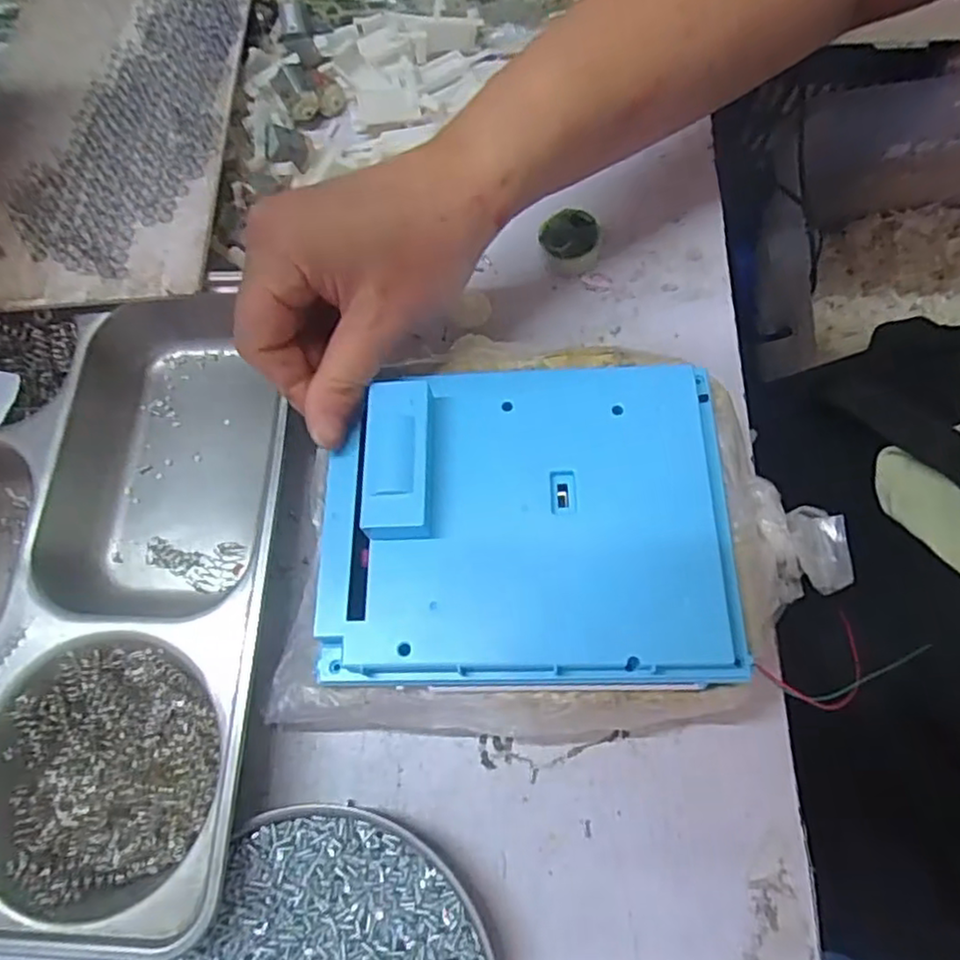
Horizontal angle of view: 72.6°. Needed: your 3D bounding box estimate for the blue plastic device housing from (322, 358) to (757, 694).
[{"bbox_3d":[0.018,0.012,0.252,0.156,0.022,0.126,1,70,-2],"label":"blue plastic device housing"}]

